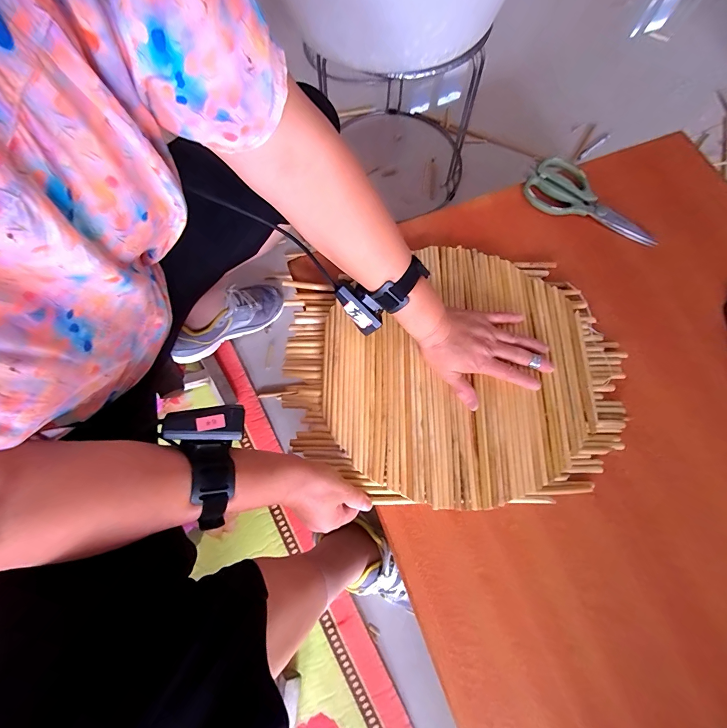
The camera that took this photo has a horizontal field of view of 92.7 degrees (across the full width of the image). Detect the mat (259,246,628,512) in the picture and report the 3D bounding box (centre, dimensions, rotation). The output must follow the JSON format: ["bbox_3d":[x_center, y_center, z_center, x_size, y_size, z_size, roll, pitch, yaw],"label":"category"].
[{"bbox_3d":[0.111,0.002,0.452,0.433,0.035,0.341,7,74,3],"label":"mat"}]

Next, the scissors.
[{"bbox_3d":[0.353,-0.244,0.535,0.201,0.016,0.093,36,77,11],"label":"scissors"}]

